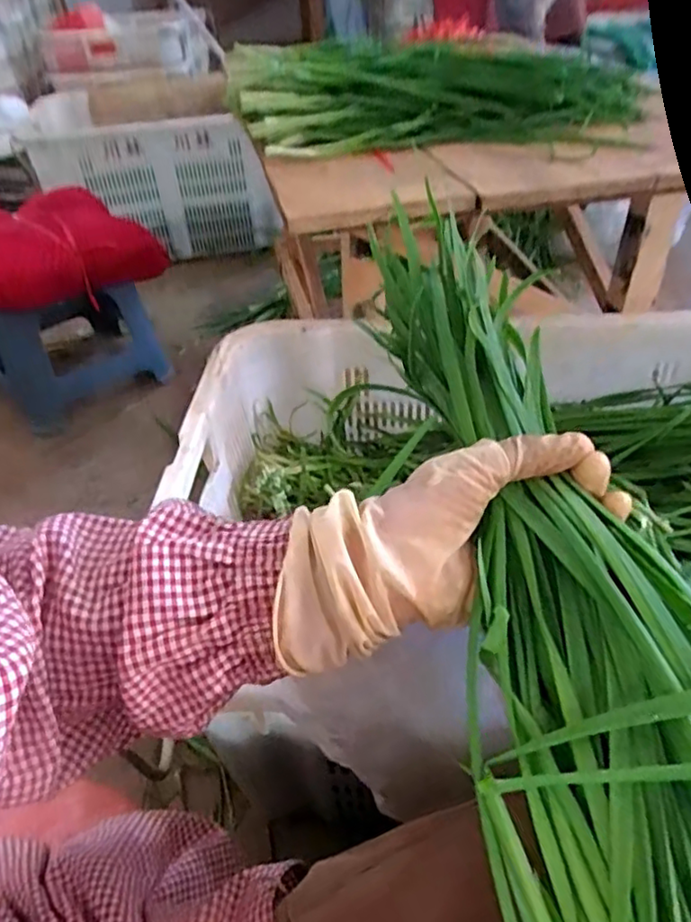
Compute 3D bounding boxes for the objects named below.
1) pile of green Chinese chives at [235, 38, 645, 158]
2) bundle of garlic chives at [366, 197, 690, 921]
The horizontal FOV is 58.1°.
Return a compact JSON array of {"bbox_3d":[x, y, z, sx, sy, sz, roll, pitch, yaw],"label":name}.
[{"bbox_3d":[0.089,-0.431,0.737,0.460,0.094,0.159,5,43,10],"label":"pile of green Chinese chives"},{"bbox_3d":[0.089,0.052,0.251,0.116,0.051,0.398,-10,60,-7],"label":"bundle of garlic chives"}]

